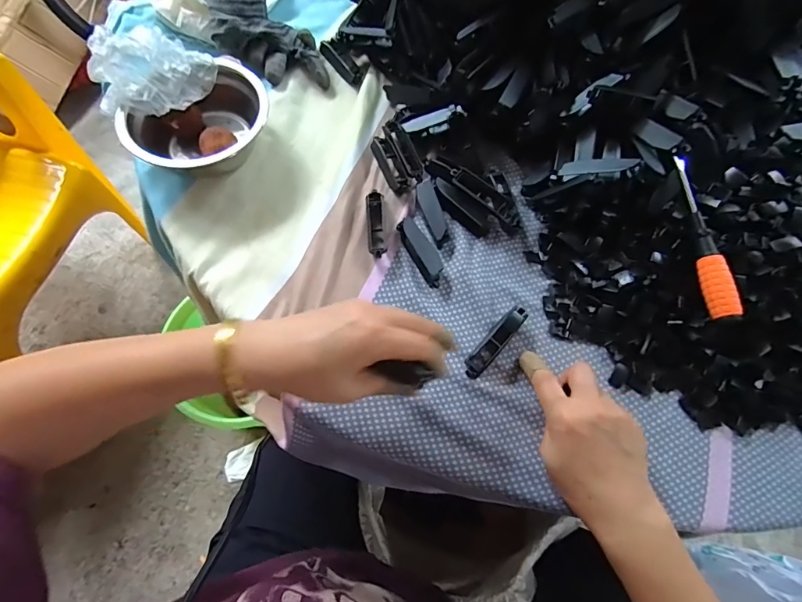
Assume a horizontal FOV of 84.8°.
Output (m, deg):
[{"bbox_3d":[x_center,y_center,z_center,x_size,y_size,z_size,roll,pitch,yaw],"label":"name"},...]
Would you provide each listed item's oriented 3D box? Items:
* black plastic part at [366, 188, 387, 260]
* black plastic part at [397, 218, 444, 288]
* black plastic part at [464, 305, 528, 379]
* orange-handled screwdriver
[{"bbox_3d":[-0.023,-0.071,0.413,0.017,0.014,0.069,-3,66,-4],"label":"black plastic part"},{"bbox_3d":[0.021,-0.046,0.407,0.022,0.013,0.070,-22,69,-12],"label":"black plastic part"},{"bbox_3d":[0.082,0.034,0.377,0.018,0.017,0.076,40,70,14],"label":"black plastic part"},{"bbox_3d":[0.251,-0.056,0.367,0.018,0.015,0.146,0,66,-3],"label":"orange-handled screwdriver"}]

